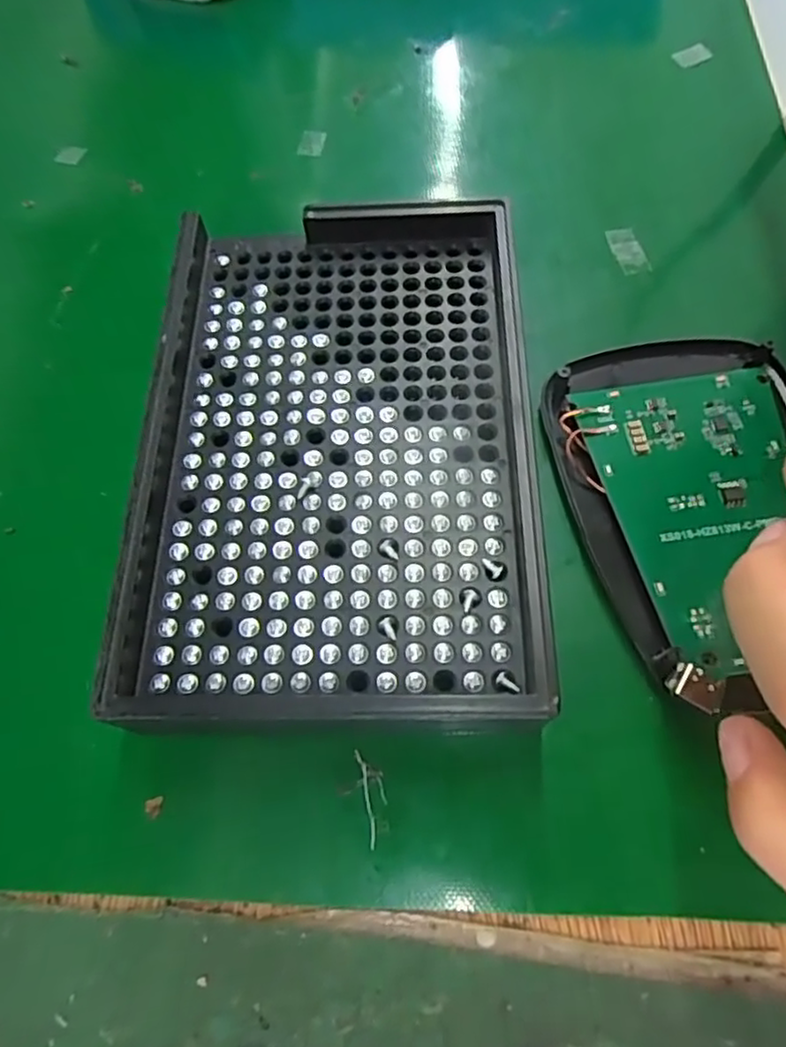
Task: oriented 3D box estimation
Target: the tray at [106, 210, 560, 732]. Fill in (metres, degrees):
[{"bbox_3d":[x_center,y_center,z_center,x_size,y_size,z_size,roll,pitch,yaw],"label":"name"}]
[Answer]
[{"bbox_3d":[-0.015,-0.022,0.158,0.091,0.019,0.134,-1,65,-1],"label":"tray"}]

